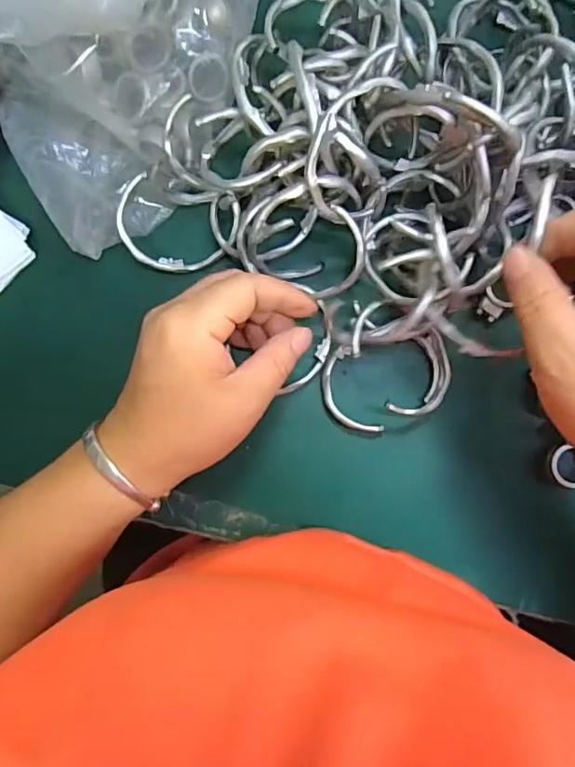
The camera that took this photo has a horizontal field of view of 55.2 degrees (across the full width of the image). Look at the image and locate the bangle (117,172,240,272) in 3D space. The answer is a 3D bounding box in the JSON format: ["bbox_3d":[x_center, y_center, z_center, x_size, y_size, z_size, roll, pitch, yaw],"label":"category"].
[{"bbox_3d":[-0.062,-0.088,0.310,0.065,0.008,0.048,9,108,-11],"label":"bangle"}]

